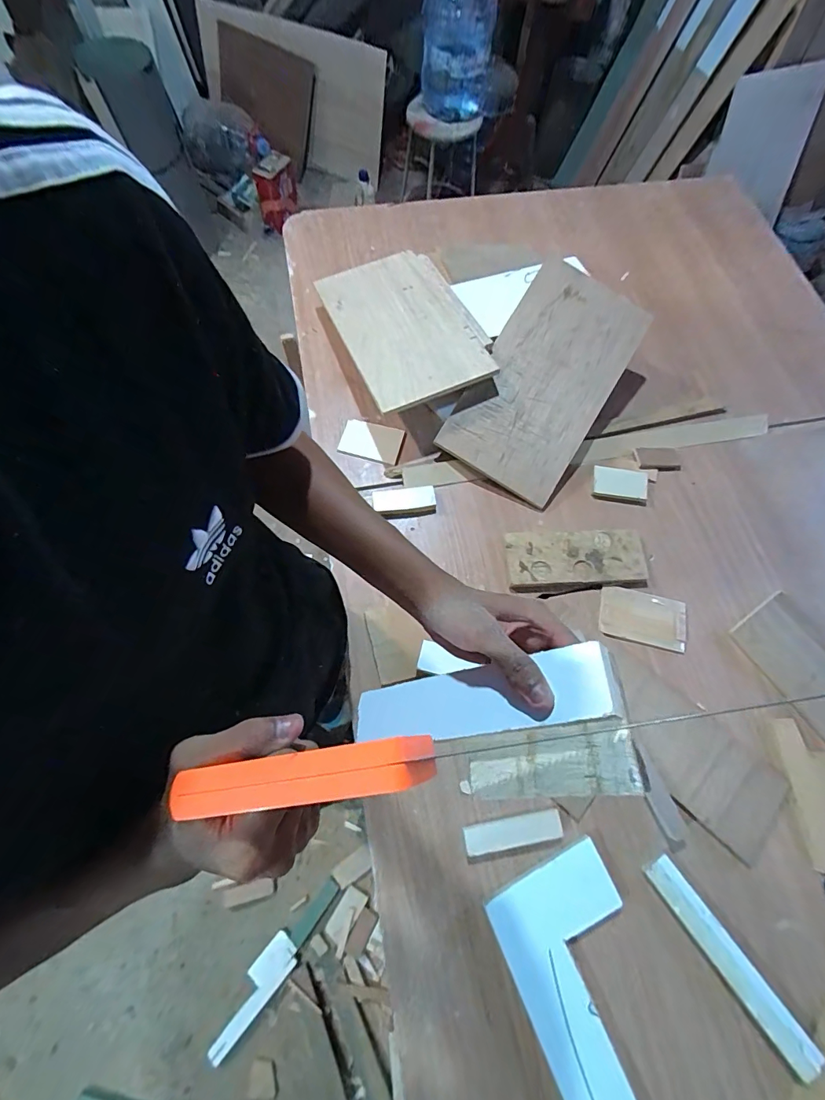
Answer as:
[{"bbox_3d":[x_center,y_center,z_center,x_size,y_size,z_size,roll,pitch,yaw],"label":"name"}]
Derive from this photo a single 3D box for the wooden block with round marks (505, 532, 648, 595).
[{"bbox_3d":[0.285,0.020,0.771,0.235,0.019,0.107,-1,70,-2],"label":"wooden block with round marks"}]

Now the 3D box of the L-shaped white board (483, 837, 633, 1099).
[{"bbox_3d":[0.226,0.557,0.561,0.167,0.017,0.285,-23,72,-9],"label":"L-shaped white board"}]

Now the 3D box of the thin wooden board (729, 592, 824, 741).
[{"bbox_3d":[0.639,0.194,0.721,0.121,0.006,0.218,-29,73,-11],"label":"thin wooden board"}]

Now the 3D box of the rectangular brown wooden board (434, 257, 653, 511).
[{"bbox_3d":[0.249,-0.316,0.822,0.229,0.026,0.427,31,89,-1],"label":"rectangular brown wooden board"}]

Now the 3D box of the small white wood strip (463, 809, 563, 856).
[{"bbox_3d":[0.142,0.399,0.626,0.137,0.010,0.034,-9,70,-5],"label":"small white wood strip"}]

